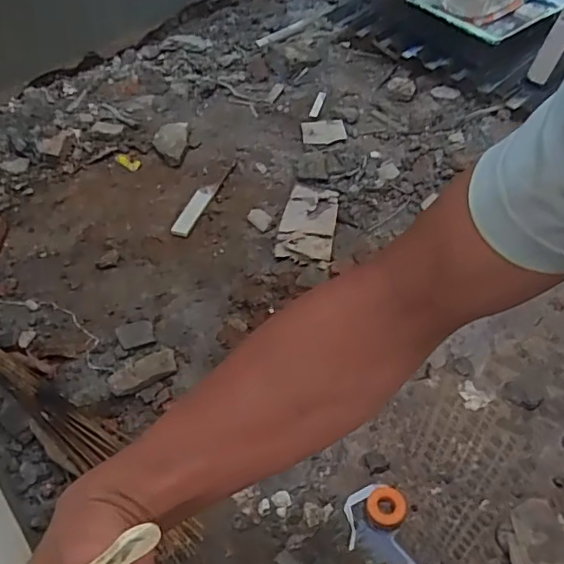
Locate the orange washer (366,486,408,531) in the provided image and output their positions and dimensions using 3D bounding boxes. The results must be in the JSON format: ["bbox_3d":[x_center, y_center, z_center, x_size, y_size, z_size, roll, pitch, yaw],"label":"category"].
[{"bbox_3d":[0.145,0.309,0.805,0.054,0.031,0.055,-1,50,2],"label":"orange washer"}]

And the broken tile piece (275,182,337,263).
[{"bbox_3d":[0.055,-0.125,1.166,0.104,0.022,0.225,10,43,3],"label":"broken tile piece"}]

